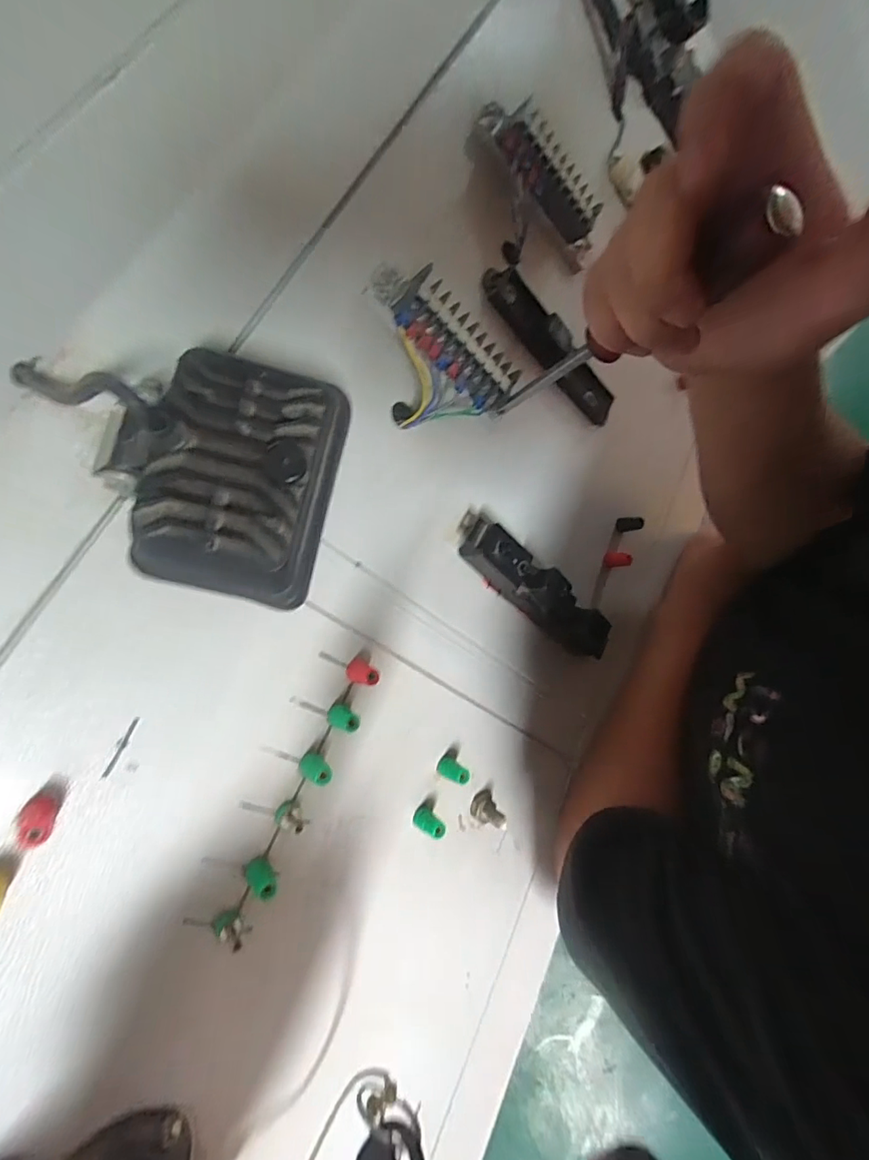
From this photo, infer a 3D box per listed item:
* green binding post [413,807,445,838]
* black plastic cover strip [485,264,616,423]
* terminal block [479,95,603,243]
[{"bbox_3d":[-0.002,0.153,0.310,0.013,0.013,0.023,-26,33,-30],"label":"green binding post"},{"bbox_3d":[0.091,-0.172,0.374,0.142,0.021,0.030,35,72,-30],"label":"black plastic cover strip"},{"bbox_3d":[0.076,-0.286,0.348,0.104,0.022,0.042,36,73,-24],"label":"terminal block"}]

